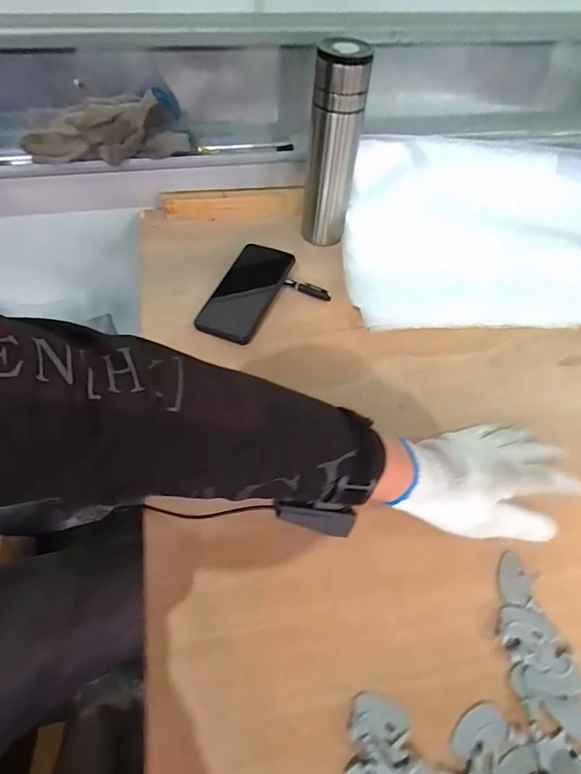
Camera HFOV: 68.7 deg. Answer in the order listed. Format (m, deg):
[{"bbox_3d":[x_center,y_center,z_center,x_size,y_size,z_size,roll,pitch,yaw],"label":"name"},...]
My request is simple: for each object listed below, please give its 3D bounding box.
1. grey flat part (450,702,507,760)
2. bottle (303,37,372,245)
[{"bbox_3d":[0.136,0.250,0.308,0.045,0.004,0.024,-22,58,-17],"label":"grey flat part"},{"bbox_3d":[0.054,-0.303,0.561,0.065,0.228,0.062,6,54,2],"label":"bottle"}]

